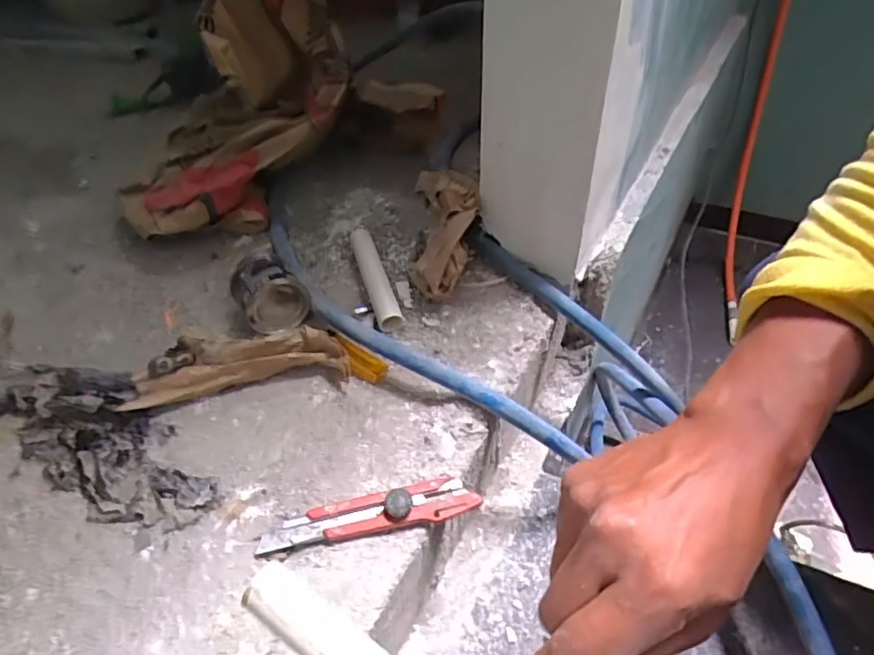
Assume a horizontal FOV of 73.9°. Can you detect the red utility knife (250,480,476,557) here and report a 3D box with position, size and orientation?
[{"bbox_3d":[-0.051,0.145,0.455,0.167,0.017,0.028,-12,44,-10],"label":"red utility knife"}]

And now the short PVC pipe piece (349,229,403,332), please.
[{"bbox_3d":[-0.068,-0.058,0.641,0.028,0.022,0.151,-13,44,-12],"label":"short PVC pipe piece"}]

